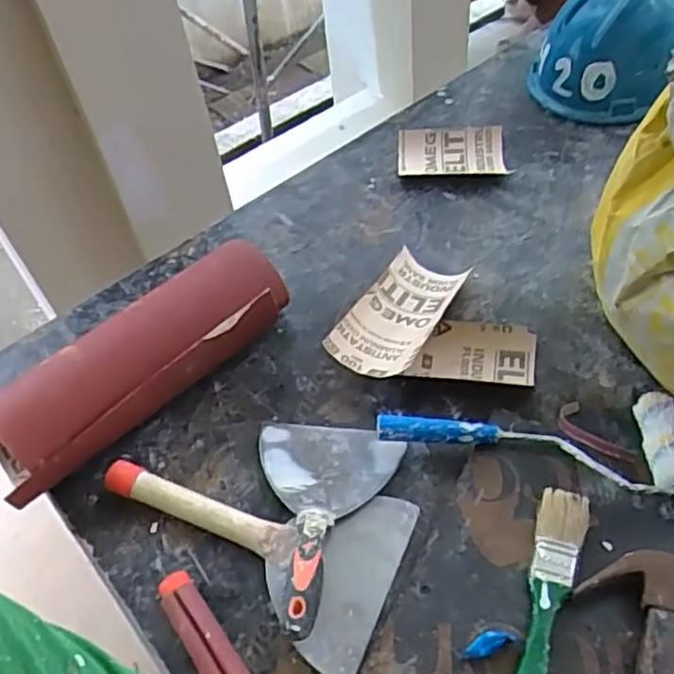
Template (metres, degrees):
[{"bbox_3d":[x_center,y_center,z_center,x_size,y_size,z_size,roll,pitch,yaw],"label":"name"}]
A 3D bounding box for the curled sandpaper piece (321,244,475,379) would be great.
[{"bbox_3d":[0.072,-0.024,0.741,0.092,0.043,0.185,23,57,24],"label":"curled sandpaper piece"}]

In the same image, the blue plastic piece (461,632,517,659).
[{"bbox_3d":[0.112,0.228,0.513,0.041,0.011,0.014,-24,50,4],"label":"blue plastic piece"}]

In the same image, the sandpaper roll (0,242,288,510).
[{"bbox_3d":[-0.191,0.031,0.697,0.321,0.096,0.088,-38,56,-22],"label":"sandpaper roll"}]

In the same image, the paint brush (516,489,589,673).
[{"bbox_3d":[0.167,0.203,0.535,0.037,0.017,0.184,11,53,16],"label":"paint brush"}]

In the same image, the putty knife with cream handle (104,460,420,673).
[{"bbox_3d":[-0.082,0.168,0.609,0.270,0.033,0.152,16,54,19],"label":"putty knife with cream handle"}]

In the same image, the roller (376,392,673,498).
[{"bbox_3d":[0.181,0.077,0.634,0.271,0.034,0.107,9,51,13],"label":"roller"}]

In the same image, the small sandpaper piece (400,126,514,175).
[{"bbox_3d":[0.154,-0.251,0.930,0.141,0.023,0.082,0,50,8],"label":"small sandpaper piece"}]

